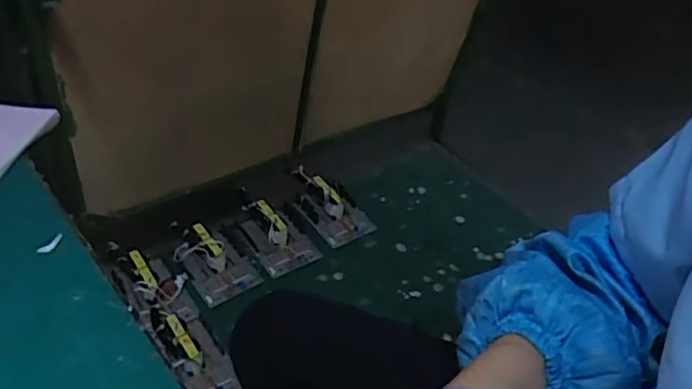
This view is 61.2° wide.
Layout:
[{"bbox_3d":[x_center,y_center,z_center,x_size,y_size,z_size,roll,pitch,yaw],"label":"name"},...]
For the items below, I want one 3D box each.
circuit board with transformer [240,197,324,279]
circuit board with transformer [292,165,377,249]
[{"bbox_3d":[-0.129,0.070,1.141,0.118,0.050,0.164,-16,43,-23],"label":"circuit board with transformer"},{"bbox_3d":[-0.034,0.013,1.215,0.109,0.061,0.192,-19,44,-25],"label":"circuit board with transformer"}]

